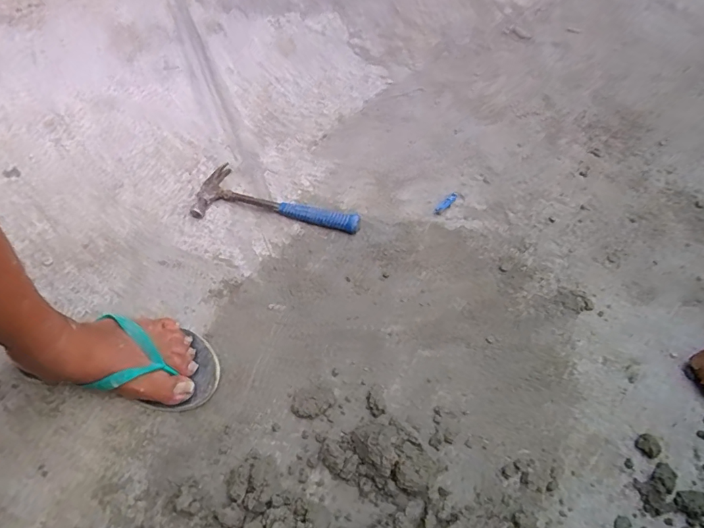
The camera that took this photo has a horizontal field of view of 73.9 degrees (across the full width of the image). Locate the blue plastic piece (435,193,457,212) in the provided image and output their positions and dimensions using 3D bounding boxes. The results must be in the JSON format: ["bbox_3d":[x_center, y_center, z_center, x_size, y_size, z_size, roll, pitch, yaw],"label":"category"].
[{"bbox_3d":[0.151,-0.096,0.741,0.014,0.007,0.048,37,64,24],"label":"blue plastic piece"}]

